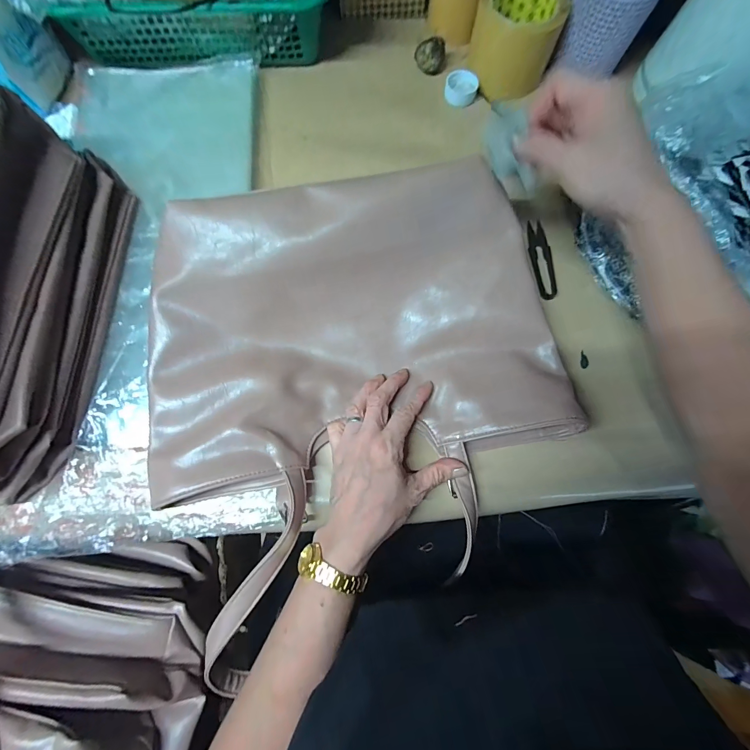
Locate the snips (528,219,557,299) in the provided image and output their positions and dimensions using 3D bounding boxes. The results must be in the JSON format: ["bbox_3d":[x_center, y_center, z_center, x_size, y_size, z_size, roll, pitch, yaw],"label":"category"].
[{"bbox_3d":[0.190,-0.131,0.389,0.023,0.006,0.097,-3,76,-1],"label":"snips"}]

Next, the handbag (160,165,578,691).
[{"bbox_3d":[-0.012,0.008,0.307,0.373,0.086,0.352,-12,76,-3],"label":"handbag"}]

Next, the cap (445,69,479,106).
[{"bbox_3d":[0.112,-0.371,0.444,0.041,0.021,0.041,0,76,0],"label":"cap"}]

